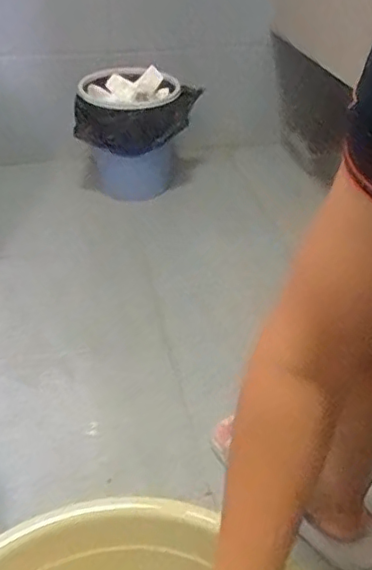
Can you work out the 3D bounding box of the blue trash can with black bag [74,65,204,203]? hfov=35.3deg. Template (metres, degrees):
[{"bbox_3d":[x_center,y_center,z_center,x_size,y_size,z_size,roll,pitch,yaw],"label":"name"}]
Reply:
[{"bbox_3d":[-0.116,-0.325,1.328,0.263,0.263,0.226,-7,38,-11],"label":"blue trash can with black bag"}]

